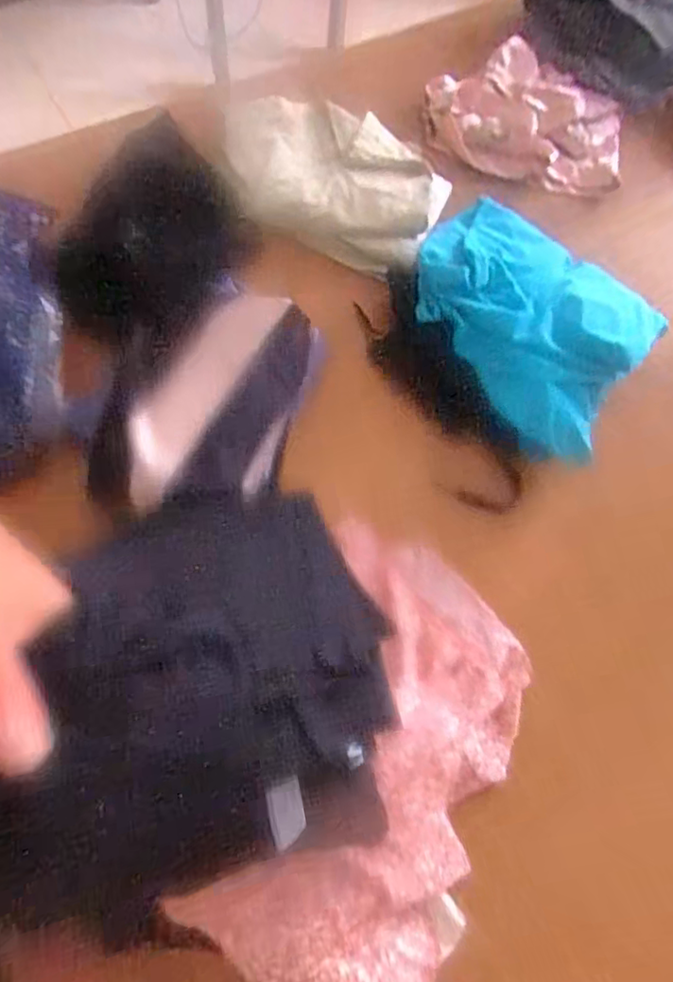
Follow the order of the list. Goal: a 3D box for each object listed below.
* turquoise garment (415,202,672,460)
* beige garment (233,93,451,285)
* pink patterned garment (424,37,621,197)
[{"bbox_3d":[0.219,-0.205,0.689,0.288,0.095,0.246,40,71,10],"label":"turquoise garment"},{"bbox_3d":[-0.012,-0.408,0.752,0.305,0.045,0.215,22,73,5],"label":"beige garment"},{"bbox_3d":[0.272,-0.524,0.841,0.285,0.062,0.201,26,69,5],"label":"pink patterned garment"}]

